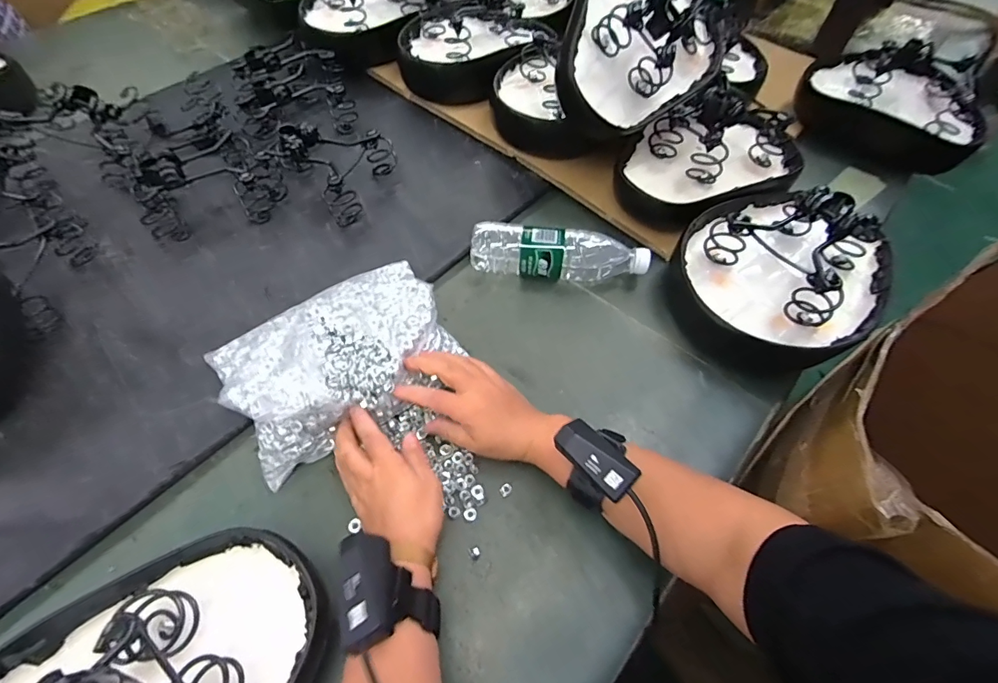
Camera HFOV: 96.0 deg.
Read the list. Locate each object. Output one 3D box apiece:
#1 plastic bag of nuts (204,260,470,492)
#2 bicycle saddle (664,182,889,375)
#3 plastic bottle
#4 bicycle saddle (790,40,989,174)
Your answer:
[{"bbox_3d":[-0.174,0.011,0.494,0.238,0.060,0.175,-31,64,-19],"label":"plastic bag of nuts"},{"bbox_3d":[0.334,-0.086,0.537,0.230,0.137,0.214,1,58,-1],"label":"bicycle saddle"},{"bbox_3d":[0.077,-0.121,0.593,0.224,0.059,0.065,2,58,-1],"label":"plastic bottle"},{"bbox_3d":[0.663,-0.404,0.747,0.189,0.122,0.272,-28,61,-17],"label":"bicycle saddle"}]

